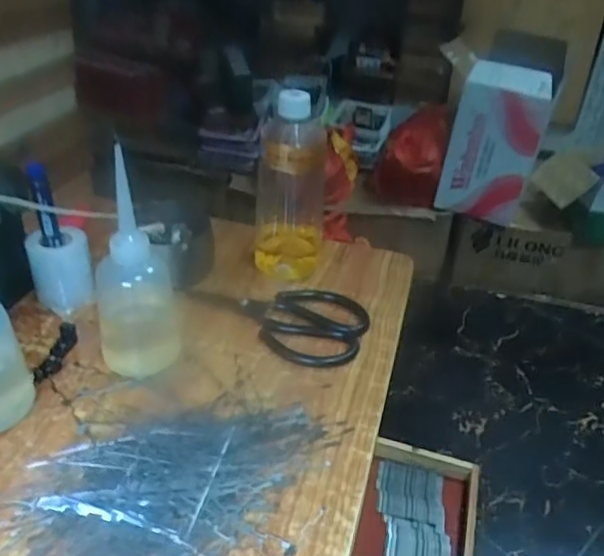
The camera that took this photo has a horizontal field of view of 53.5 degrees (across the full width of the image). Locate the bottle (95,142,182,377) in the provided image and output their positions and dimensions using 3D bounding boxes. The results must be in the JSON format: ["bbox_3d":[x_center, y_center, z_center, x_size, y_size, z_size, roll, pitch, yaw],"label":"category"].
[{"bbox_3d":[-0.134,-0.005,0.477,0.063,0.164,0.060,-5,34,-14],"label":"bottle"}]

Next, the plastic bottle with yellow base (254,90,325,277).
[{"bbox_3d":[-0.012,-0.089,0.591,0.068,0.182,0.073,4,33,0],"label":"plastic bottle with yellow base"}]

